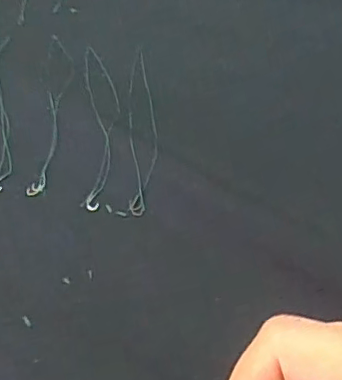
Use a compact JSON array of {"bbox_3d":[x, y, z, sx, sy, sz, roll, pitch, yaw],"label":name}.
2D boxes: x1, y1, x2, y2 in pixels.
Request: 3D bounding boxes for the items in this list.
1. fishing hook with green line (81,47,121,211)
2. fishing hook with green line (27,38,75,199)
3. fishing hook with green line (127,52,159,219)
[{"bbox_3d":[-0.046,-0.050,0.370,0.025,0.007,0.143,-5,54,1],"label":"fishing hook with green line"},{"bbox_3d":[-0.080,-0.060,0.381,0.023,0.005,0.147,-4,54,2],"label":"fishing hook with green line"},{"bbox_3d":[-0.019,-0.048,0.366,0.019,0.007,0.145,-5,54,1],"label":"fishing hook with green line"}]

